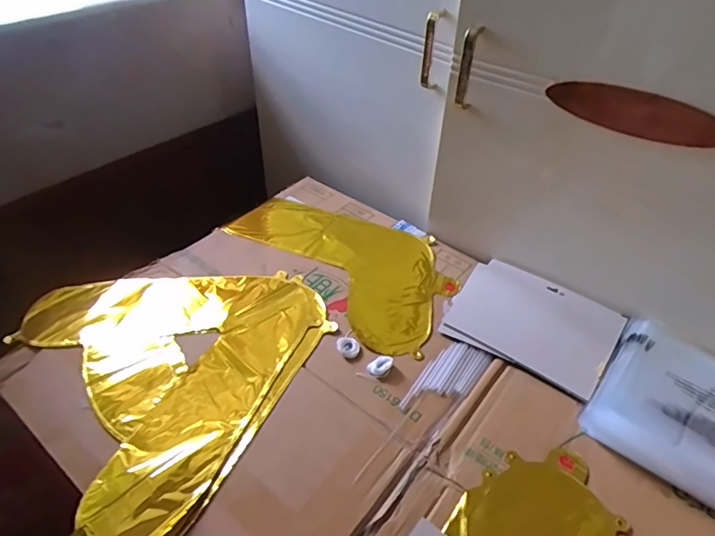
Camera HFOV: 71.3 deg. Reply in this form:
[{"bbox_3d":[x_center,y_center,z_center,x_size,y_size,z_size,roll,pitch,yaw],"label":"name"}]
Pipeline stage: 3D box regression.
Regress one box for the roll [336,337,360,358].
[{"bbox_3d":[-0.012,0.100,0.633,0.031,0.006,0.028,31,50,27],"label":"roll"}]

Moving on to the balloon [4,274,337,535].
[{"bbox_3d":[-0.202,0.111,0.607,0.341,0.009,0.383,-20,47,-22],"label":"balloon"}]

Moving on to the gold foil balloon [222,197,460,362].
[{"bbox_3d":[-0.010,-0.024,0.782,0.208,0.014,0.394,-31,52,-31],"label":"gold foil balloon"}]

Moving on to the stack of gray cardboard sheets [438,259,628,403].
[{"bbox_3d":[0.241,0.071,0.684,0.207,0.008,0.176,25,48,23],"label":"stack of gray cardboard sheets"}]

